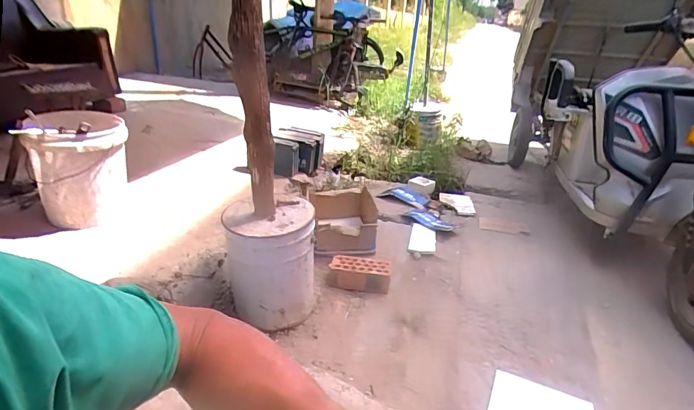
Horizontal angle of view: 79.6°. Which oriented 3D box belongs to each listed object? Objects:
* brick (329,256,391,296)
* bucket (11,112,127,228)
[{"bbox_3d":[0.049,0.281,1.676,0.245,0.095,0.113,5,25,4],"label":"brick"},{"bbox_3d":[-0.976,-0.143,1.545,0.306,0.357,0.276,-9,27,-24],"label":"bucket"}]

